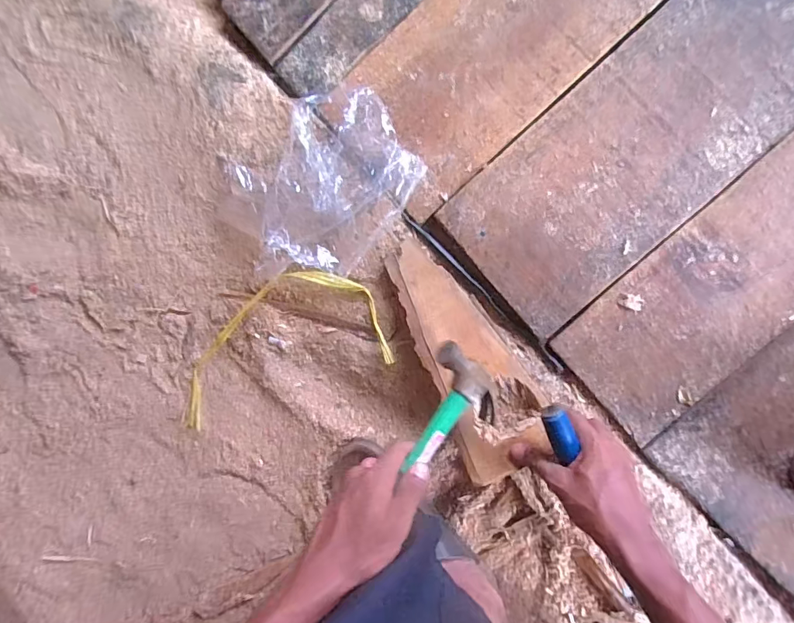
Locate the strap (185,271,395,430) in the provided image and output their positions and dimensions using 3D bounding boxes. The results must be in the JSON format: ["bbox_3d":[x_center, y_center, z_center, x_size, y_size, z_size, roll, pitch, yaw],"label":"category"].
[{"bbox_3d":[-0.159,0.042,0.560,0.285,0.029,0.136,-21,91,14],"label":"strap"}]

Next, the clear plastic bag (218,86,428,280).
[{"bbox_3d":[-0.095,-0.145,0.530,0.224,0.041,0.191,-43,85,7],"label":"clear plastic bag"}]

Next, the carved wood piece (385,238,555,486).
[{"bbox_3d":[0.070,0.042,0.503,0.095,0.026,0.259,-29,79,8],"label":"carved wood piece"}]

